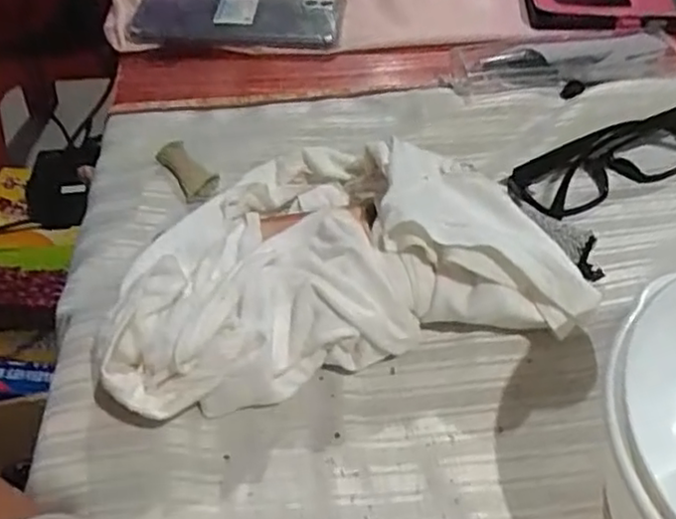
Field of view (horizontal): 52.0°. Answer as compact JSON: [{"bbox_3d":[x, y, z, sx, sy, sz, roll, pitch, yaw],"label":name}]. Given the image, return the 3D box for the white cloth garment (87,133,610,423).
[{"bbox_3d":[-0.010,-0.007,0.352,0.215,0.056,0.152,-14,49,-10],"label":"white cloth garment"}]

